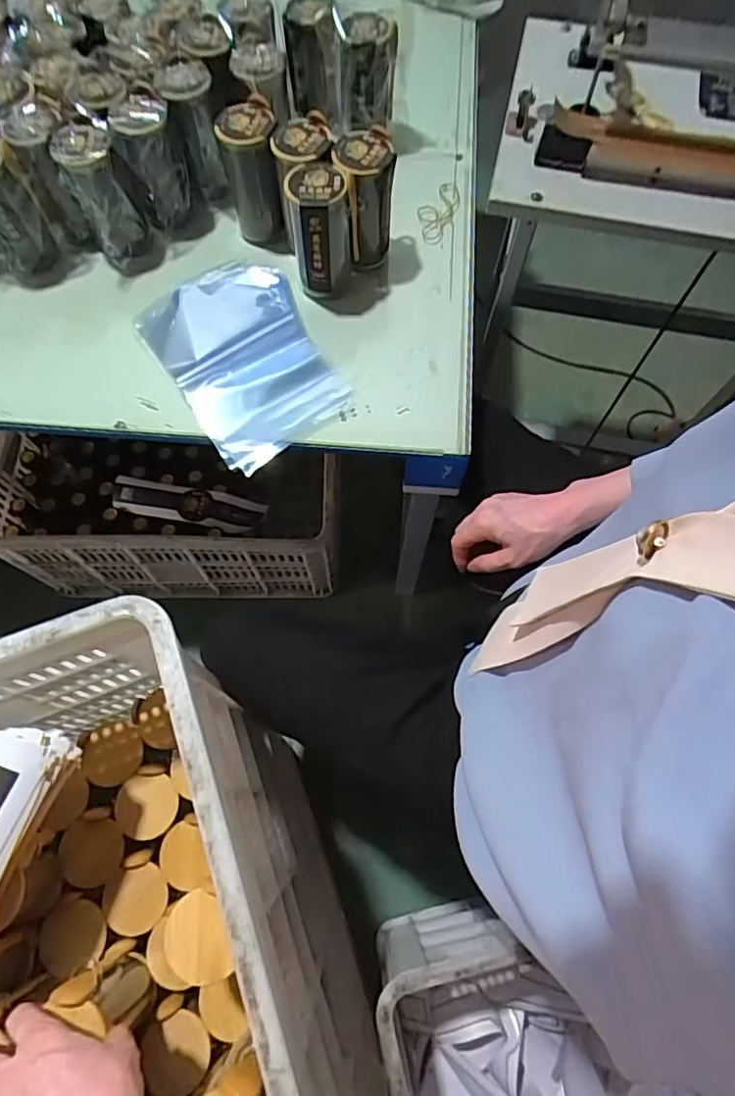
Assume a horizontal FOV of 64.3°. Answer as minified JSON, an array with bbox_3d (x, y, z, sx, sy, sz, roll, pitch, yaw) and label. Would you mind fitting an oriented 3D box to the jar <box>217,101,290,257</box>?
[{"bbox_3d":[-0.144,-0.469,0.746,0.068,0.135,0.084,-9,68,-5],"label":"jar"}]

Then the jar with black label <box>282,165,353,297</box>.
[{"bbox_3d":[-0.055,-0.375,0.700,0.068,0.130,0.070,0,67,-1],"label":"jar with black label"}]

